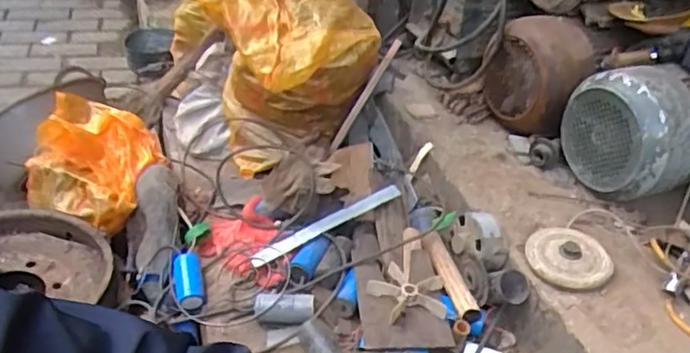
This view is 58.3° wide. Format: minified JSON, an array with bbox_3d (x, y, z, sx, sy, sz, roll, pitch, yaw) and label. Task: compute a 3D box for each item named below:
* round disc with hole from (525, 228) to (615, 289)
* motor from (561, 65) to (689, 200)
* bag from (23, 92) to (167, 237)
[{"bbox_3d":[0.395,0.132,1.083,0.142,0.026,0.141,5,33,-3],"label":"round disc with hole"},{"bbox_3d":[0.672,-0.112,1.255,0.399,0.224,0.260,-13,38,-27],"label":"motor"},{"bbox_3d":[-0.580,-0.032,1.452,0.301,0.174,0.269,12,33,8],"label":"bag"}]

